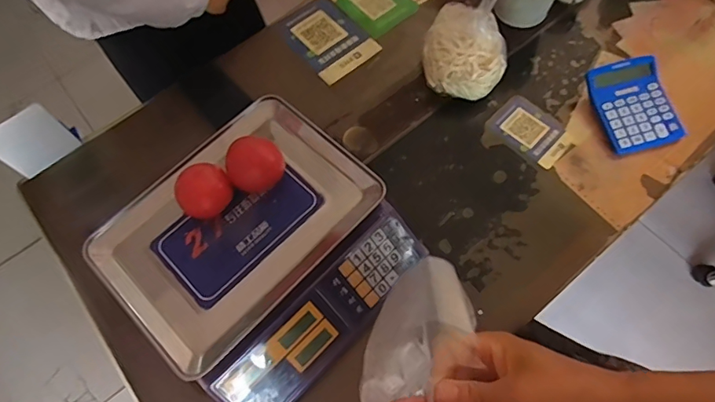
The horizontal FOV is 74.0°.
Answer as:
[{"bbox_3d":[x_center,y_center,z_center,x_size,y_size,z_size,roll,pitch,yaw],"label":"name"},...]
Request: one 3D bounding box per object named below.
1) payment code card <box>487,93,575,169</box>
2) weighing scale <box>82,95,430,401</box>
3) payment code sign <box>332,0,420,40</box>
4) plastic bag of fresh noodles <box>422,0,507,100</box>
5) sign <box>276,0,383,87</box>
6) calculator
[{"bbox_3d":[0.284,-0.115,0.774,0.085,0.004,0.126,-42,70,-15],"label":"payment code card"},{"bbox_3d":[-0.126,0.065,0.630,0.320,0.104,0.325,40,74,19],"label":"weighing scale"},{"bbox_3d":[0.027,-0.387,0.911,0.112,0.009,0.163,-38,67,-10],"label":"payment code sign"},{"bbox_3d":[0.177,-0.258,0.764,0.130,0.153,0.146,9,66,7],"label":"plastic bag of fresh noodles"},{"bbox_3d":[-0.057,-0.303,0.881,0.128,0.008,0.178,-37,68,-13],"label":"sign"},{"bbox_3d":[0.442,-0.152,0.758,0.118,0.047,0.145,-13,66,-3],"label":"calculator"}]

